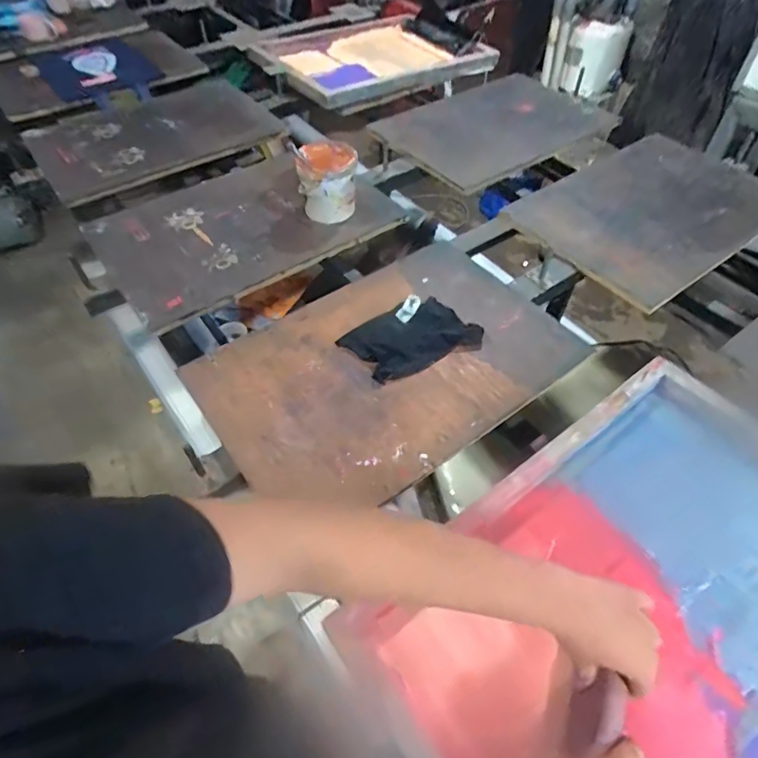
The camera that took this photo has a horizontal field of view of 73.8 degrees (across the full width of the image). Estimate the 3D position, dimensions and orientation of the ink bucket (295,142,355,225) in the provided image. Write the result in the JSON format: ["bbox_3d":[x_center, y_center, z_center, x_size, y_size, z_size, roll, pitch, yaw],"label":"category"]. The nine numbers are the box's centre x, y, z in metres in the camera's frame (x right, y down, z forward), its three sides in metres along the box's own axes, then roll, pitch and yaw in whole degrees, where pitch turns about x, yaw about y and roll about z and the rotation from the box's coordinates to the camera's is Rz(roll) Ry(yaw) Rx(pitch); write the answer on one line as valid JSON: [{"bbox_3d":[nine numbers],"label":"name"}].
[{"bbox_3d":[-0.109,-0.415,1.075,0.115,0.132,0.110,1,50,-1],"label":"ink bucket"}]

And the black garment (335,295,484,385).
[{"bbox_3d":[0.057,-0.076,0.865,0.215,0.021,0.135,-22,54,-19],"label":"black garment"}]

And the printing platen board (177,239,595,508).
[{"bbox_3d":[0.014,-0.036,0.834,0.568,0.026,0.388,-29,57,-23],"label":"printing platen board"}]

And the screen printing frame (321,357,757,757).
[{"bbox_3d":[0.330,0.264,0.587,0.651,0.034,0.450,-30,57,-24],"label":"screen printing frame"}]

